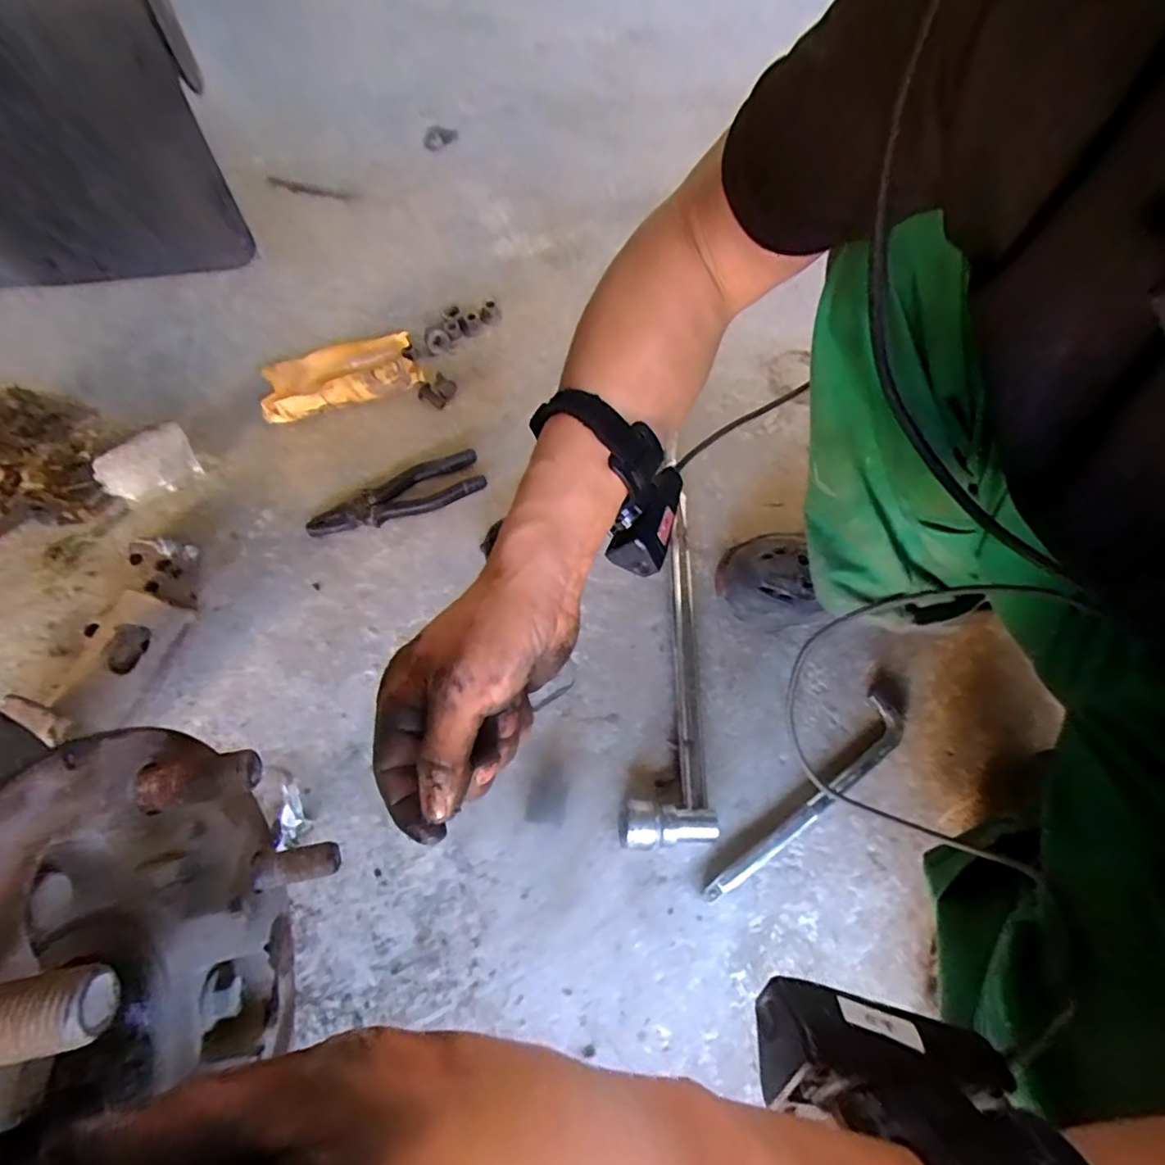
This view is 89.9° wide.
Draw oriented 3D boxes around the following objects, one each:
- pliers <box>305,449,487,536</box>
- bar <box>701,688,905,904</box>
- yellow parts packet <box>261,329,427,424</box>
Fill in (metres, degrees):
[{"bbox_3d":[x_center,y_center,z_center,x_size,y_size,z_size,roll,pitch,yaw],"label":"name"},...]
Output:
[{"bbox_3d":[-0.200,-0.090,0.641,0.192,0.020,0.056,-28,68,-15],"label":"pliers"},{"bbox_3d":[0.208,0.193,0.521,0.258,0.017,0.040,-40,72,-19],"label":"bar"},{"bbox_3d":[-0.290,-0.242,0.699,0.186,0.045,0.077,-24,67,-13],"label":"yellow parts packet"}]

